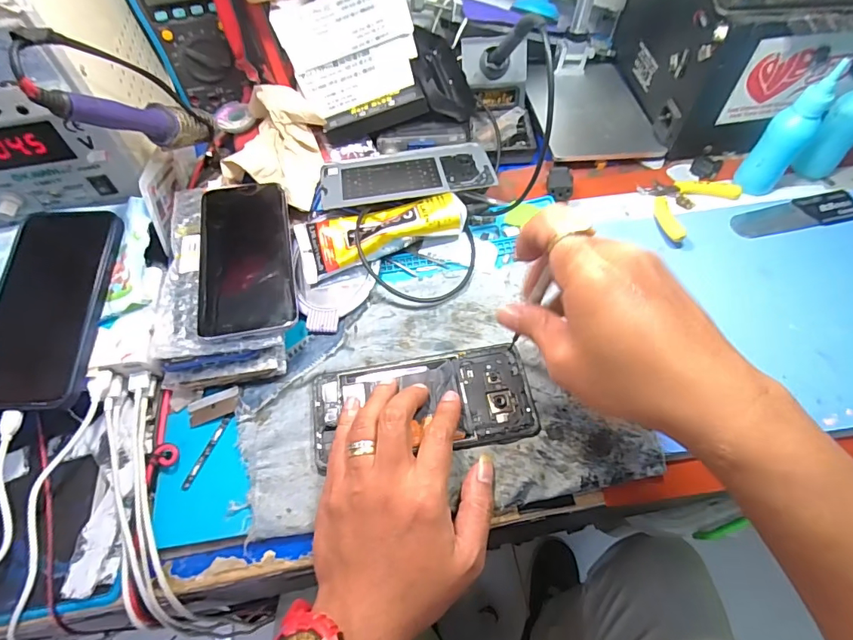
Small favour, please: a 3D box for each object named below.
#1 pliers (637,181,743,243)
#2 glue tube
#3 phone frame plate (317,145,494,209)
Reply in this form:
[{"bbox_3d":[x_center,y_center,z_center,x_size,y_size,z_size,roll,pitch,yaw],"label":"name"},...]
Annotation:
[{"bbox_3d":[0.240,-0.115,0.427,0.099,0.019,0.063,-32,64,-15],"label":"pliers"},{"bbox_3d":[-0.039,-0.077,0.402,0.143,0.029,0.051,-13,61,-6],"label":"glue tube"},{"bbox_3d":[-0.018,-0.136,0.435,0.157,0.006,0.068,-8,52,-2],"label":"phone frame plate"}]

